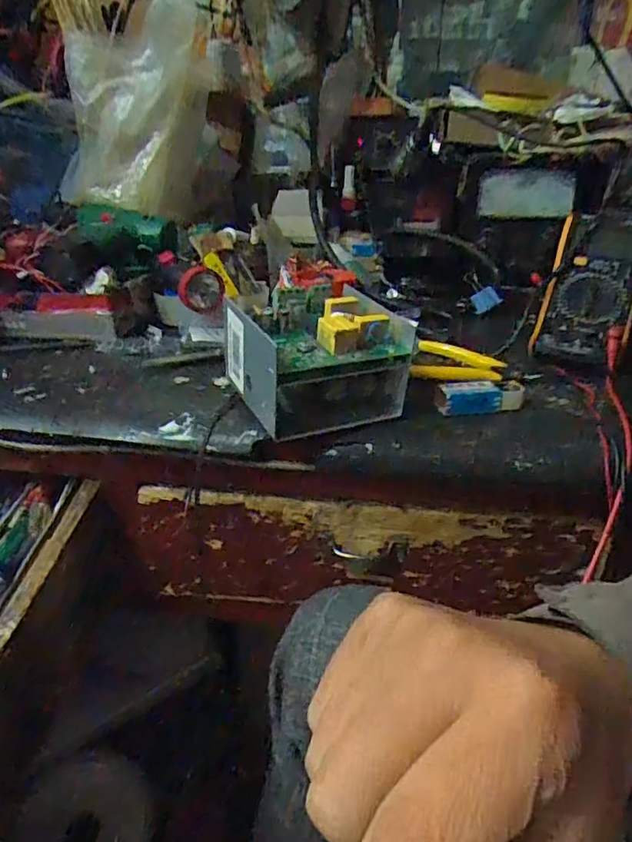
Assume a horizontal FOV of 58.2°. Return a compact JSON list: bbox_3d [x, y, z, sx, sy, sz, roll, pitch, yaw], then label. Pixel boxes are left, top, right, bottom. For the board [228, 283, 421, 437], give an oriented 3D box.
[{"bbox_3d":[0.000,-0.048,0.442,0.122,0.083,0.115,-14,31,-27],"label":"board"}]

